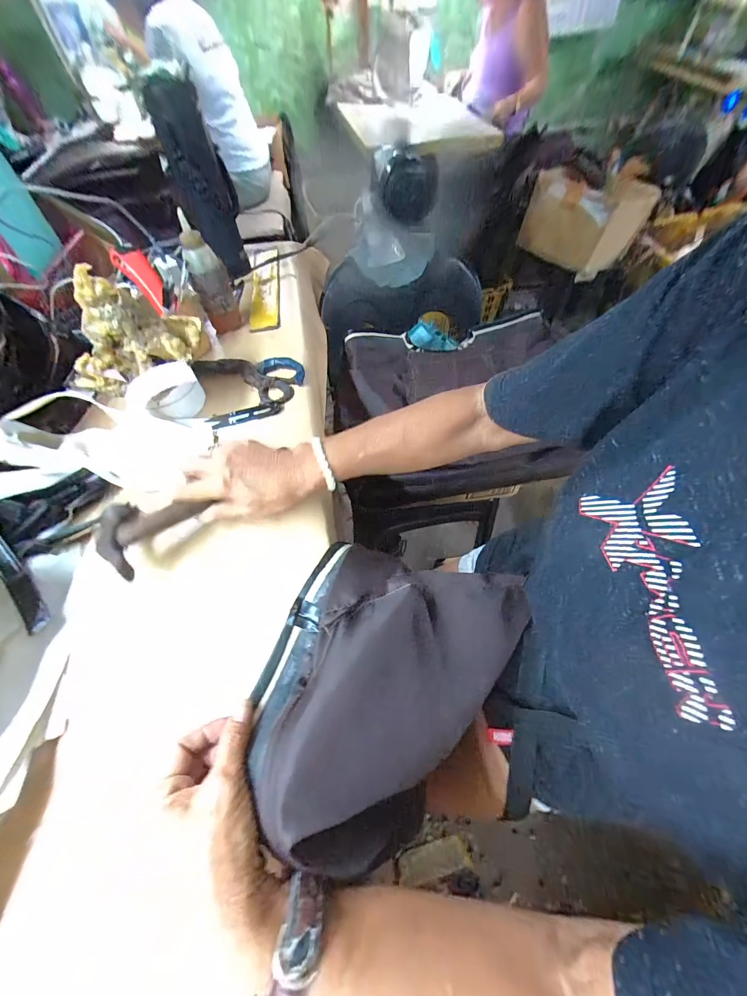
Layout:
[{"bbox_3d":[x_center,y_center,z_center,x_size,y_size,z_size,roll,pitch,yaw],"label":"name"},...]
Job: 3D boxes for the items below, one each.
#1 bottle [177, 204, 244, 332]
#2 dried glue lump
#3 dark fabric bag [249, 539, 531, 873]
[{"bbox_3d":[-0.233,-0.306,0.498,0.052,0.128,0.045,-22,59,-10],"label":"bottle"},{"bbox_3d":[-0.271,-0.184,0.379,0.147,0.095,0.069,-35,63,-18],"label":"dried glue lump"},{"bbox_3d":[0.017,0.144,0.284,0.198,0.093,0.225,14,60,12],"label":"dark fabric bag"}]

